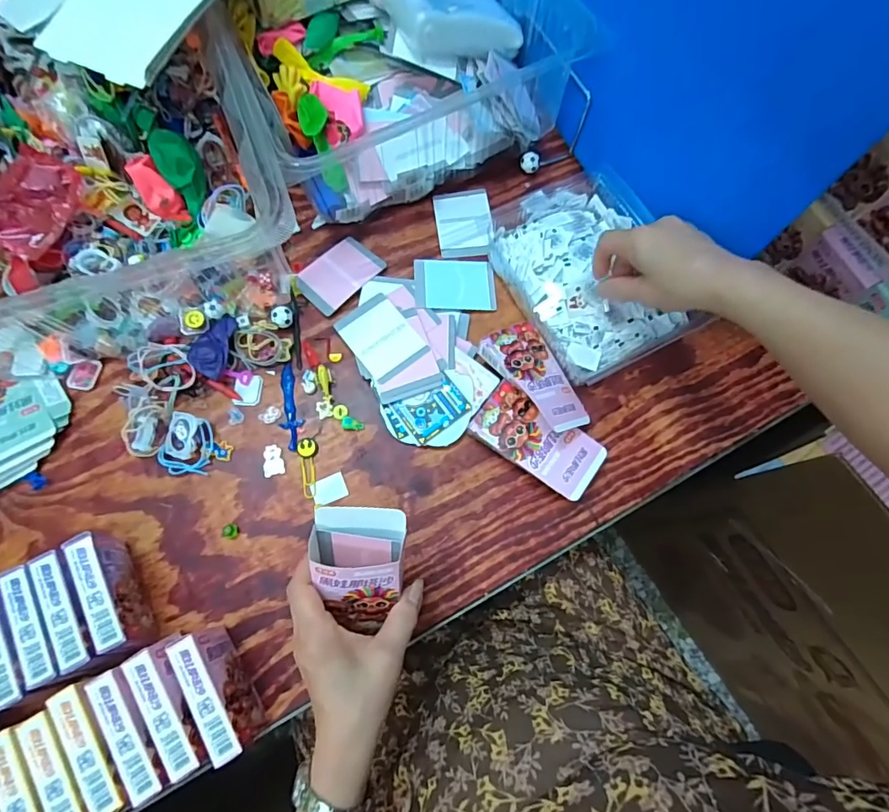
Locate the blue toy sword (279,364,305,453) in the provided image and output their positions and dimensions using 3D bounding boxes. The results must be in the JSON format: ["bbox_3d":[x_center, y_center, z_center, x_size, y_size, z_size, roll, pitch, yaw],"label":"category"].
[{"bbox_3d":[-0.156,0.000,0.498,0.022,0.004,0.089,-9,73,-3],"label":"blue toy sword"}]

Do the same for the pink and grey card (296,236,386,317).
[{"bbox_3d":[-0.116,-0.145,0.544,0.062,0.010,0.088,41,77,11],"label":"pink and grey card"}]

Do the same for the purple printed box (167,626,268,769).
[{"bbox_3d":[-0.178,0.225,0.394,0.023,0.069,0.091,-29,75,-9],"label":"purple printed box"}]

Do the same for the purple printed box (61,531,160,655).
[{"bbox_3d":[-0.275,0.152,0.413,0.022,0.067,0.097,-27,75,-8],"label":"purple printed box"}]

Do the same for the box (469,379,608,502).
[{"bbox_3d":[0.089,0.034,0.476,0.121,0.031,0.063,35,76,10],"label":"box"}]

